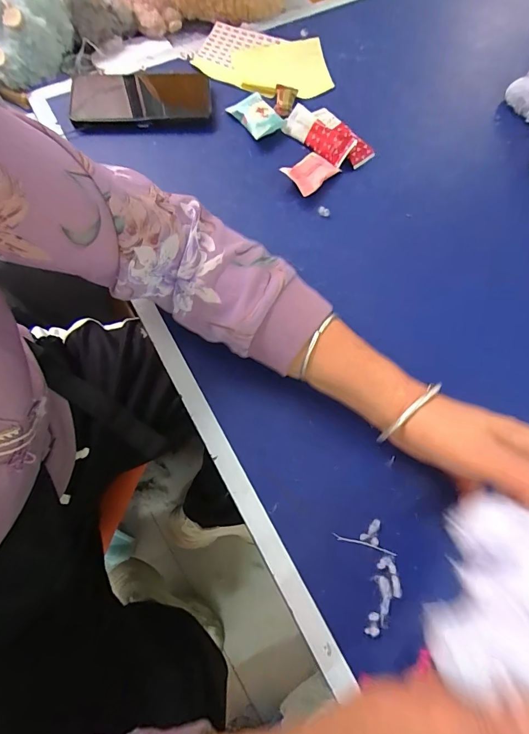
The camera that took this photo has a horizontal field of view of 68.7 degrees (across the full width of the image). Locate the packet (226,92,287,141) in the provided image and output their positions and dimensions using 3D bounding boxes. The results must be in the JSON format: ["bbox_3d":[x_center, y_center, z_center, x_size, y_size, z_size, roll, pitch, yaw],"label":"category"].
[{"bbox_3d":[-0.007,-0.299,0.459,0.041,0.014,0.063,-39,76,-15],"label":"packet"}]

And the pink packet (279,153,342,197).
[{"bbox_3d":[0.053,-0.225,0.439,0.061,0.015,0.041,-42,76,-15],"label":"pink packet"}]

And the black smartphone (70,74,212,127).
[{"bbox_3d":[-0.150,-0.328,0.475,0.167,0.016,0.091,-7,70,-5],"label":"black smartphone"}]

